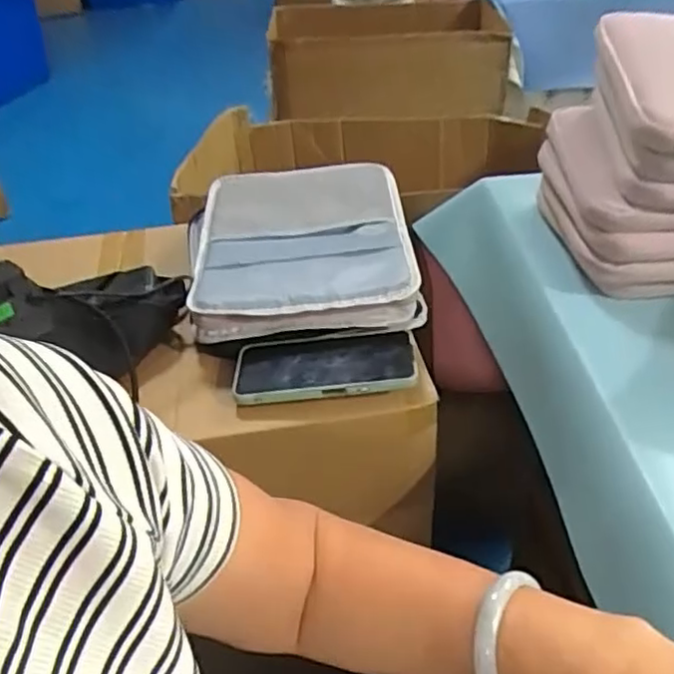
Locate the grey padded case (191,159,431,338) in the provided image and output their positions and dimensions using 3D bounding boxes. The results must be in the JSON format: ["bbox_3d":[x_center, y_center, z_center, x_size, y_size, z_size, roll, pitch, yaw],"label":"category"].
[{"bbox_3d":[-0.043,-0.102,0.733,0.237,0.053,0.277,-6,38,-3],"label":"grey padded case"}]

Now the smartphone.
[{"bbox_3d":[-0.011,0.026,0.604,0.161,0.017,0.073,-7,32,0],"label":"smartphone"}]

